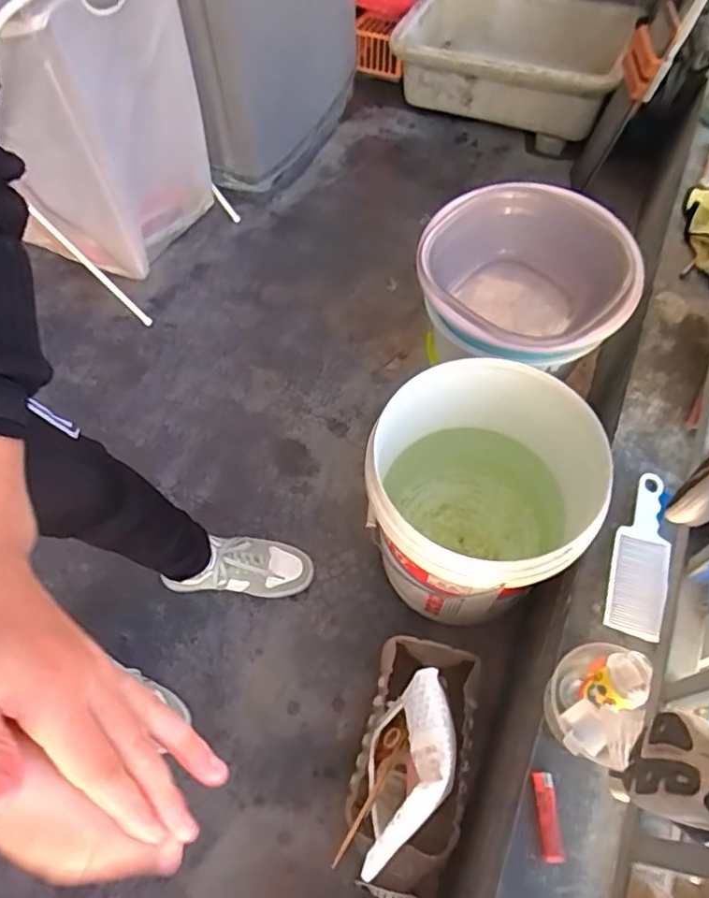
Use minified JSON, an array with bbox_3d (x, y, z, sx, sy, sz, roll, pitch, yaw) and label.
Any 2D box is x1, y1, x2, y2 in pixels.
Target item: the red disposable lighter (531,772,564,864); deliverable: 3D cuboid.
[{"bbox_3d":[0.200,0.380,0.622,0.021,0.007,0.081,-9,66,18],"label":"red disposable lighter"}]

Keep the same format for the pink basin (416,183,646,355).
[{"bbox_3d":[0.276,-0.271,1.000,0.307,0.155,0.326,-1,61,2],"label":"pink basin"}]

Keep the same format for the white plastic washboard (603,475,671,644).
[{"bbox_3d":[0.357,0.127,0.750,0.062,0.014,0.214,9,57,23],"label":"white plastic washboard"}]

